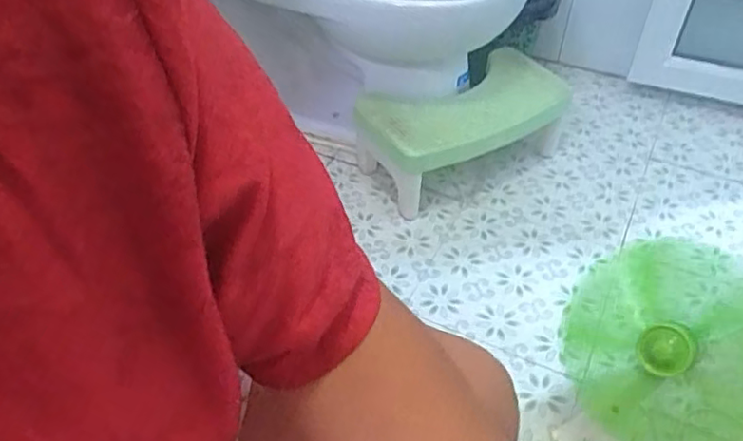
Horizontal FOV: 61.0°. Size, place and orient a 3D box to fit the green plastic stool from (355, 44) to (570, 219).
[{"bbox_3d":[0.193,-0.179,1.285,0.437,0.185,0.244,-22,50,-22],"label":"green plastic stool"}]

